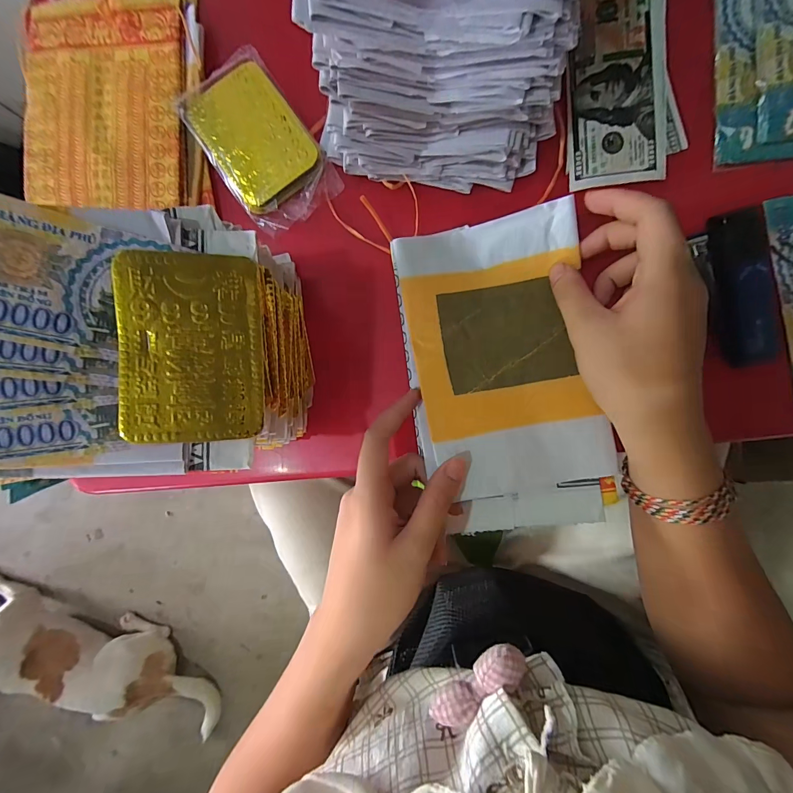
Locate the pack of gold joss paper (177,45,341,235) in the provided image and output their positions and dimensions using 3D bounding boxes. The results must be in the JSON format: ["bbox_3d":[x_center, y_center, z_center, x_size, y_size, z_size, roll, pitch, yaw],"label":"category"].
[{"bbox_3d":[-0.105,-0.195,0.280,0.075,0.012,0.128,-35,85,5],"label":"pack of gold joss paper"}]

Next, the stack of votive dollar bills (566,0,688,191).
[{"bbox_3d":[0.155,-0.226,0.250,0.076,0.012,0.157,-4,88,7],"label":"stack of votive dollar bills"}]

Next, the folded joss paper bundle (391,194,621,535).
[{"bbox_3d":[0.073,-0.014,0.252,0.120,0.023,0.212,-11,89,5],"label":"folded joss paper bundle"}]

